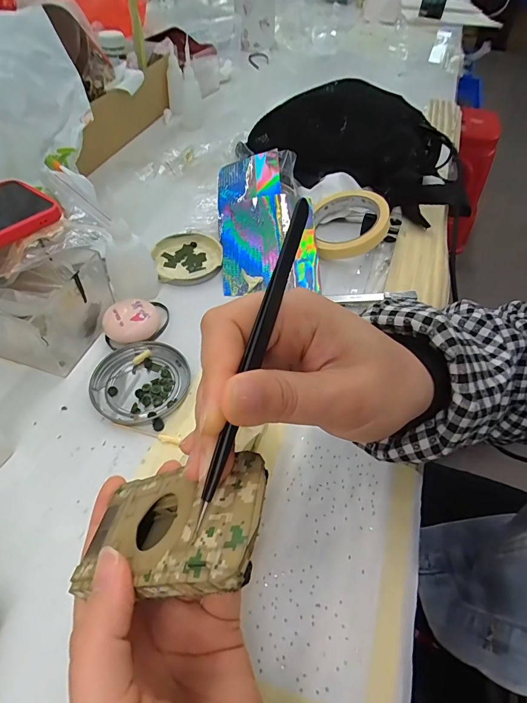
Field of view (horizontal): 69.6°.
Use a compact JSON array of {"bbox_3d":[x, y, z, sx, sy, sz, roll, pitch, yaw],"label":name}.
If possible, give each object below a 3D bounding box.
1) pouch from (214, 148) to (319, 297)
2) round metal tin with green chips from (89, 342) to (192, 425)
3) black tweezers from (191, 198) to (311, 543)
[{"bbox_3d":[0.002,-0.148,0.424,0.106,0.026,0.177,-3,70,1],"label":"pouch"},{"bbox_3d":[-0.103,0.025,0.318,0.077,0.009,0.075,1,51,-2],"label":"round metal tin with green chips"},{"bbox_3d":[-0.004,0.002,0.150,0.005,0.013,0.134,18,87,11],"label":"black tweezers"}]

